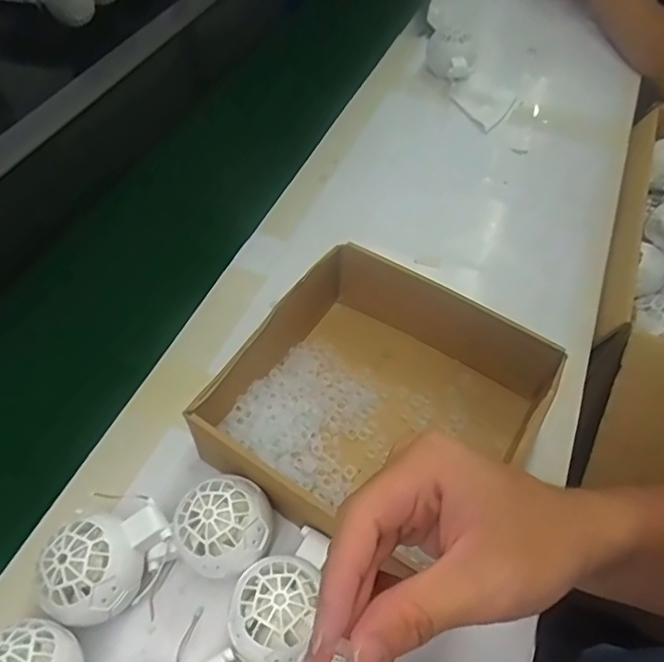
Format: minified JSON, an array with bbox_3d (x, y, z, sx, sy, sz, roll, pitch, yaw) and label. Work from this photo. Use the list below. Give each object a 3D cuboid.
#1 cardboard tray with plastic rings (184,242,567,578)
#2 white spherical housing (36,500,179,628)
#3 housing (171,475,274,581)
[{"bbox_3d":[0.032,0.056,0.433,0.213,0.073,0.197,28,57,18],"label":"cardboard tray with plastic rings"},{"bbox_3d":[-0.141,0.147,0.363,0.056,0.062,0.081,33,59,21],"label":"white spherical housing"},{"bbox_3d":[-0.070,0.132,0.379,0.061,0.062,0.054,-23,57,-18],"label":"housing"}]

